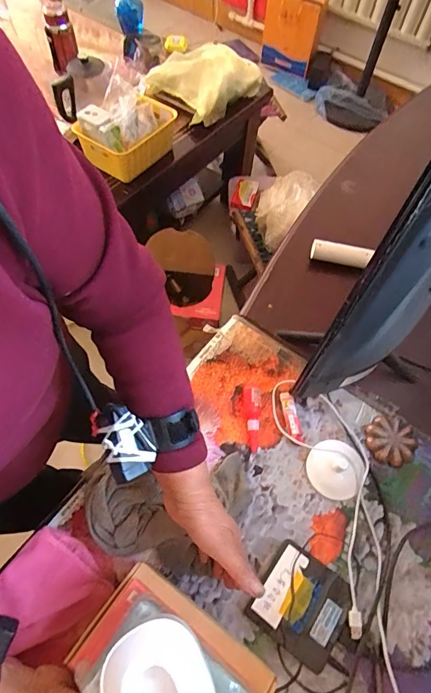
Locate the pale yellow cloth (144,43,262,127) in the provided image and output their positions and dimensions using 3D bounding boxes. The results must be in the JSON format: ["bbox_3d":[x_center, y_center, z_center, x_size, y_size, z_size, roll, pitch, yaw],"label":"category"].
[{"bbox_3d":[-0.044,-0.889,1.341,0.328,0.087,0.420,27,64,11],"label":"pale yellow cloth"}]

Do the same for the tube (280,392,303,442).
[{"bbox_3d":[0.113,0.105,0.599,0.018,0.016,0.073,-7,59,-5],"label":"tube"}]

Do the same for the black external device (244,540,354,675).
[{"bbox_3d":[0.103,0.309,0.483,0.096,0.028,0.100,32,63,17],"label":"black external device"}]

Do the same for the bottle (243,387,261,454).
[{"bbox_3d":[0.056,0.107,0.594,0.022,0.022,0.093,-1,78,-2],"label":"bottle"}]

